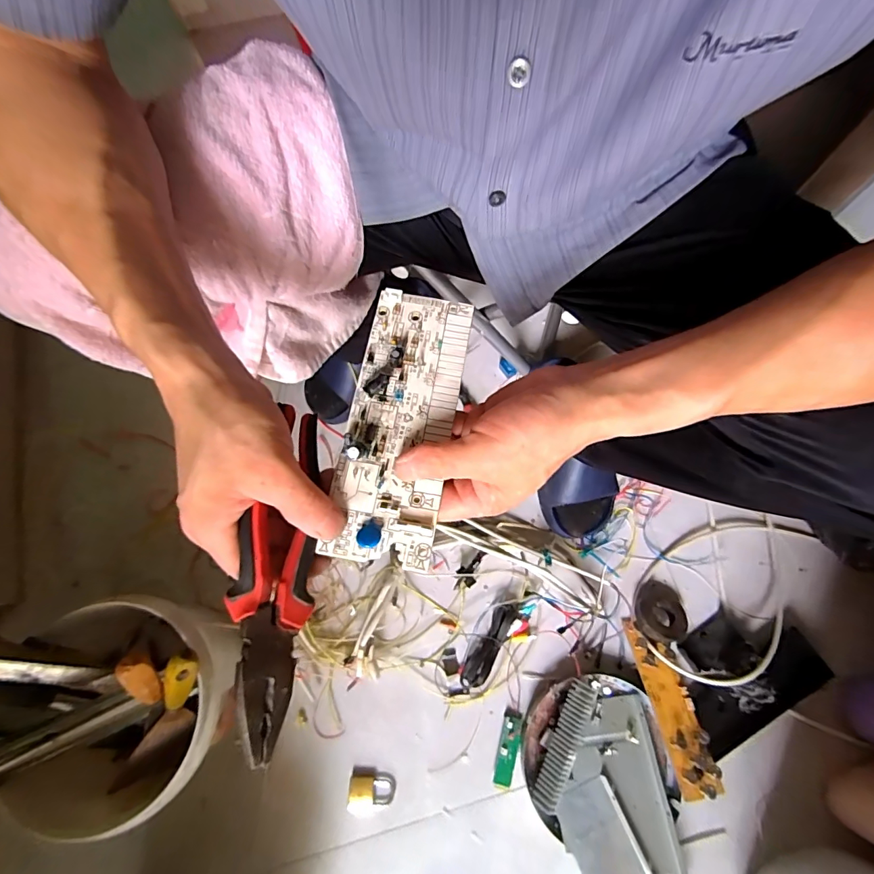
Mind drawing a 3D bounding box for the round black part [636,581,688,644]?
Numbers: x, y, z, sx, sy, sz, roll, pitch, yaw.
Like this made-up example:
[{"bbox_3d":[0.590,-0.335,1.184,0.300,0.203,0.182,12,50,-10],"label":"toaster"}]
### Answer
[{"bbox_3d":[0.316,0.246,0.634,0.065,0.025,0.081,26,53,5],"label":"round black part"}]

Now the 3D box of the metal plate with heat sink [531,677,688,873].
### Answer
[{"bbox_3d":[0.207,0.466,0.555,0.165,0.043,0.296,-4,72,0],"label":"metal plate with heat sink"}]

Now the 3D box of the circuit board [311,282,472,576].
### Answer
[{"bbox_3d":[-0.024,-0.014,0.299,0.068,0.012,0.188,9,71,4],"label":"circuit board"}]

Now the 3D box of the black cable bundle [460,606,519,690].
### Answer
[{"bbox_3d":[0.074,0.291,0.627,0.033,0.017,0.121,30,75,10],"label":"black cable bundle"}]

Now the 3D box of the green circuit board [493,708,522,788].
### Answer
[{"bbox_3d":[0.093,0.409,0.593,0.024,0.007,0.086,12,73,5],"label":"green circuit board"}]

